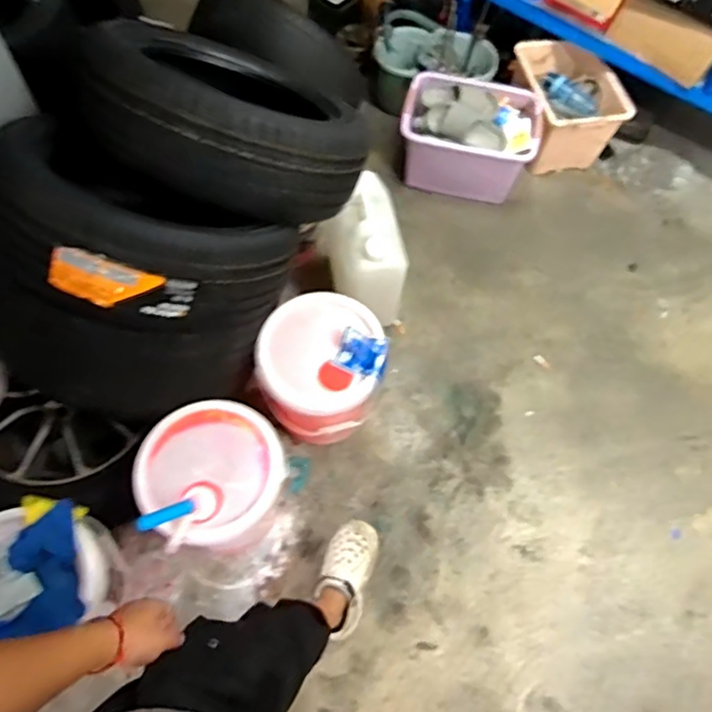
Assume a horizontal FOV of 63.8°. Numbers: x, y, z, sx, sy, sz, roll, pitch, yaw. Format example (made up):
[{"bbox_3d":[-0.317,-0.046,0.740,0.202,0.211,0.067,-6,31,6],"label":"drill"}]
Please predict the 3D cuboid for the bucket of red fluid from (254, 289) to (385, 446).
[{"bbox_3d":[-0.090,0.047,1.448,0.275,0.328,0.278,1,64,-3],"label":"bucket of red fluid"}]

